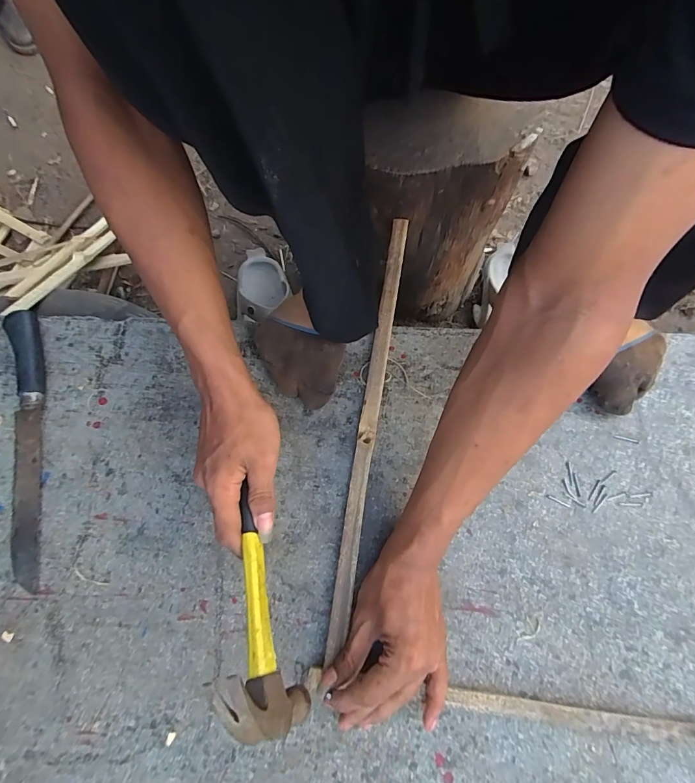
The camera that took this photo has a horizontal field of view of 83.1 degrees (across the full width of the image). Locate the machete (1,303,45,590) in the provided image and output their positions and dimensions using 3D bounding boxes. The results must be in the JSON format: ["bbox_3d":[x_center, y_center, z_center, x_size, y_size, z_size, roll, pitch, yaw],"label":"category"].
[{"bbox_3d":[-0.340,0.044,0.412,0.043,0.019,0.303,-18,70,-5],"label":"machete"}]

